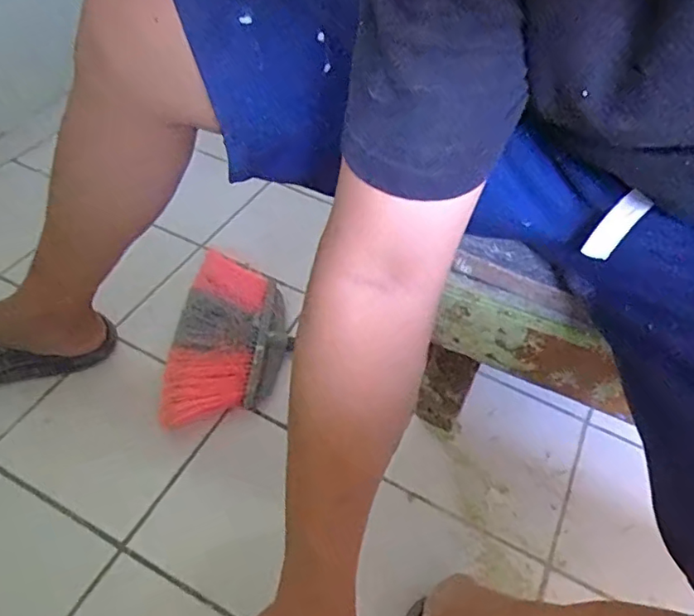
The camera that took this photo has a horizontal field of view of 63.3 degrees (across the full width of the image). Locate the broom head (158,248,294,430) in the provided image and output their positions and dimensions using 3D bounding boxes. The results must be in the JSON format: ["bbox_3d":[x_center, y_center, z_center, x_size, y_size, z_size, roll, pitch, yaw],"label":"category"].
[{"bbox_3d":[-0.154,0.036,0.784,0.142,0.068,0.293,4,48,0],"label":"broom head"}]

